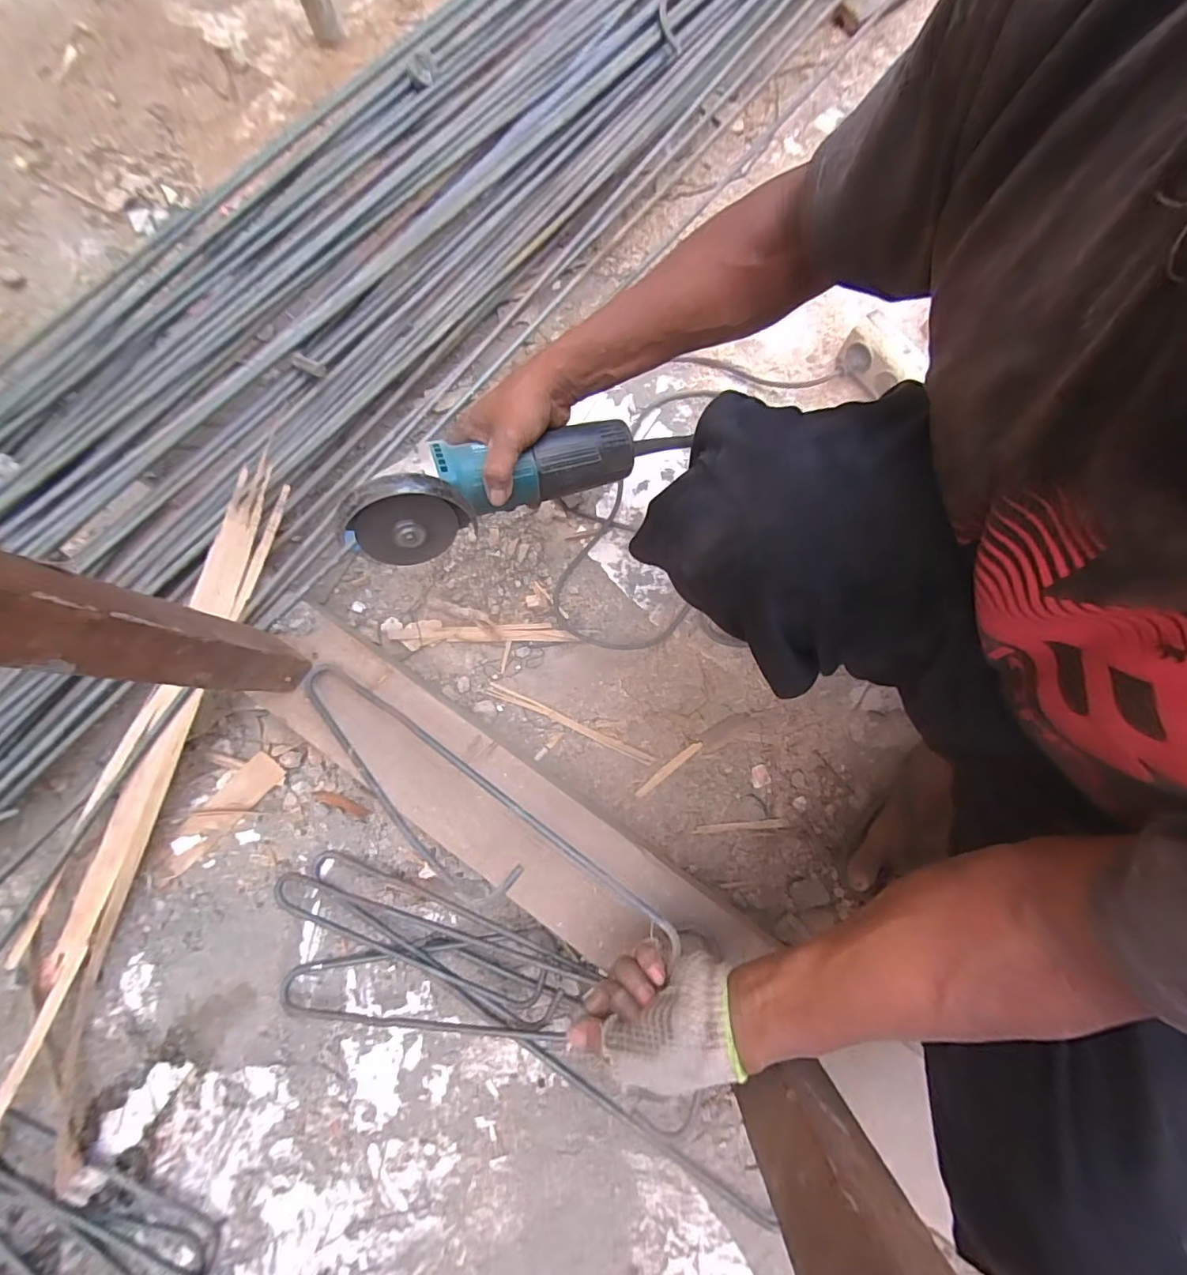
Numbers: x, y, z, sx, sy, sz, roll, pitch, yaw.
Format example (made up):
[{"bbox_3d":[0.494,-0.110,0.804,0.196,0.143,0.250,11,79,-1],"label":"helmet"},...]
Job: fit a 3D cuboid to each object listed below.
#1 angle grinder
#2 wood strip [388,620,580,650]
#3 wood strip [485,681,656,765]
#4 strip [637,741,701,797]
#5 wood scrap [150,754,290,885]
[{"bbox_3d":[-0.087,-0.150,0.454,0.260,0.089,0.073,-24,80,-17],"label":"angle grinder"},{"bbox_3d":[-0.139,-0.007,0.627,0.225,0.008,0.029,0,78,-1],"label":"wood strip"},{"bbox_3d":[-0.029,0.103,0.612,0.214,0.005,0.015,24,79,4],"label":"wood strip"},{"bbox_3d":[0.088,0.153,0.593,0.095,0.004,0.011,-37,81,-8],"label":"strip"},{"bbox_3d":[-0.434,0.205,0.583,0.177,0.012,0.044,-44,82,-9],"label":"wood scrap"}]

